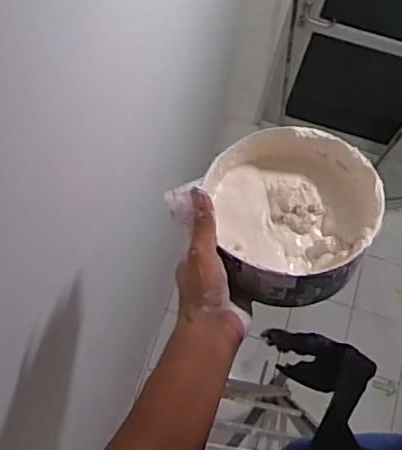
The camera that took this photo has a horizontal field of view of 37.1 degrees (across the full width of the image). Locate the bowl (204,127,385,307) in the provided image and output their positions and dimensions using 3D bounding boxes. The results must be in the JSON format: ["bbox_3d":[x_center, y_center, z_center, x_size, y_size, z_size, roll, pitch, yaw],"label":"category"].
[{"bbox_3d":[0.087,-0.015,0.607,0.164,0.076,0.181,19,70,8],"label":"bowl"}]

